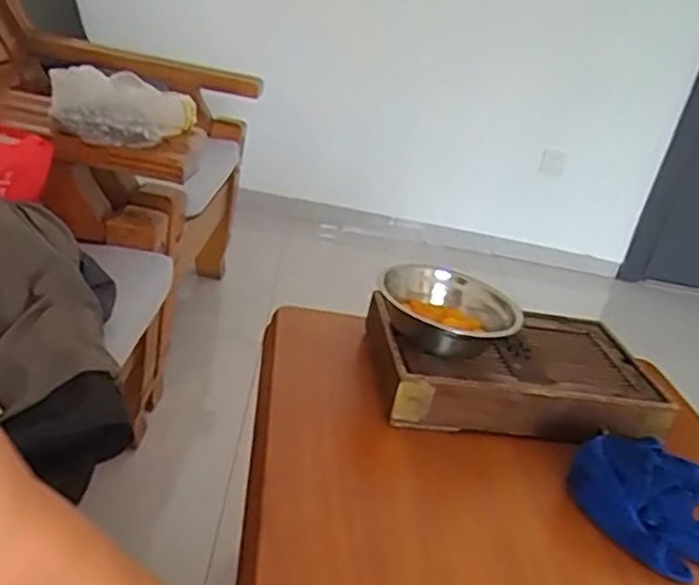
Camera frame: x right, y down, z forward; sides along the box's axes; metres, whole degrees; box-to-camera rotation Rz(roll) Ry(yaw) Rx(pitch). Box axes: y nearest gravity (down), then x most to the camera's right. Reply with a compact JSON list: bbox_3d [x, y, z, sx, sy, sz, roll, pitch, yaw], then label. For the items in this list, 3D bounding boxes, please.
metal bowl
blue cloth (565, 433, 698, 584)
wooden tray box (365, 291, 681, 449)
[{"bbox_3d":[0.119,0.024,0.811,0.158,0.058,0.158,10,25,-5],"label":"metal bowl"},{"bbox_3d":[0.308,0.196,0.655,0.168,0.055,0.151,4,26,-16],"label":"blue cloth"},{"bbox_3d":[0.191,0.093,0.816,0.316,0.076,0.205,7,25,-9],"label":"wooden tray box"}]

